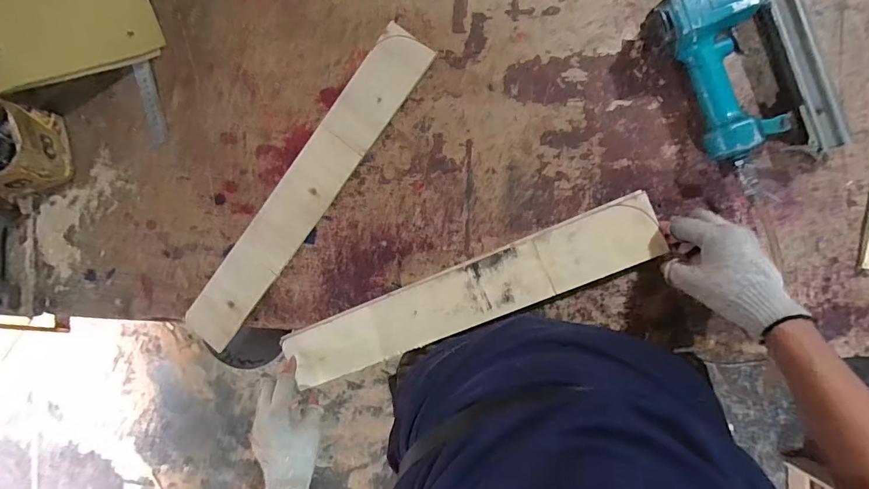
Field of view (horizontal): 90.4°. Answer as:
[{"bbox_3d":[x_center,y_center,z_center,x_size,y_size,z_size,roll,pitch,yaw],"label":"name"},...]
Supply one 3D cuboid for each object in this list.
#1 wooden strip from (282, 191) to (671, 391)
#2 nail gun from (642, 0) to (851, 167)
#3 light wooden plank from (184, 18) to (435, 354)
[{"bbox_3d":[0.039,0.070,0.579,0.516,0.013,0.085,-23,88,10],"label":"wooden strip"},{"bbox_3d":[0.364,-0.200,0.509,0.174,0.060,0.208,-12,89,9],"label":"nail gun"},{"bbox_3d":[-0.187,-0.075,0.621,0.076,0.023,0.527,38,97,7],"label":"light wooden plank"}]

